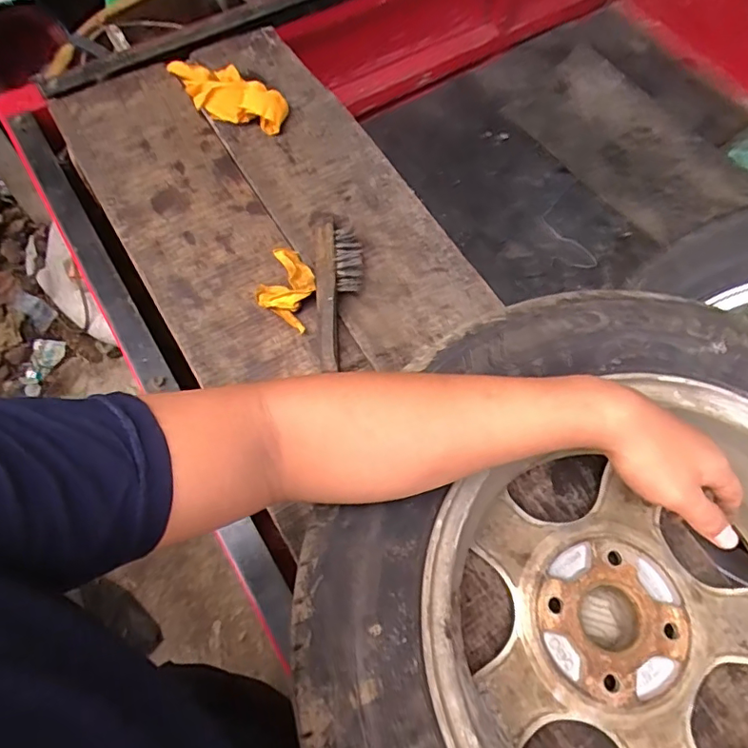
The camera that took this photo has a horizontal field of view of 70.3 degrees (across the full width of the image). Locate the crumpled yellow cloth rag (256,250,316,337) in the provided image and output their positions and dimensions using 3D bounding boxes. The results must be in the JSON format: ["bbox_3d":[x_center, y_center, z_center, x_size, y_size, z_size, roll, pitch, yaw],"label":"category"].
[{"bbox_3d":[-0.095,-0.099,0.601,0.059,0.025,0.086,15,63,9],"label":"crumpled yellow cloth rag"}]

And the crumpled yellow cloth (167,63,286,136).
[{"bbox_3d":[-0.205,-0.371,0.709,0.181,0.042,0.060,24,64,14],"label":"crumpled yellow cloth"}]

